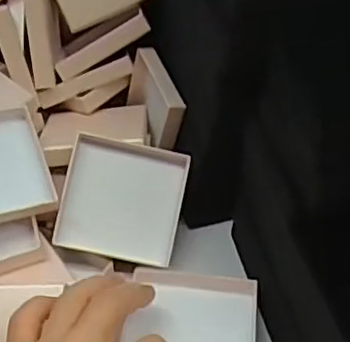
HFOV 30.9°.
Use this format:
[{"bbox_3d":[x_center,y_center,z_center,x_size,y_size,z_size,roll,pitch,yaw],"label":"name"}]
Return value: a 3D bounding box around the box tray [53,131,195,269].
[{"bbox_3d":[-0.034,0.018,0.411,0.075,0.008,0.074,12,83,-6],"label":"box tray"}]

